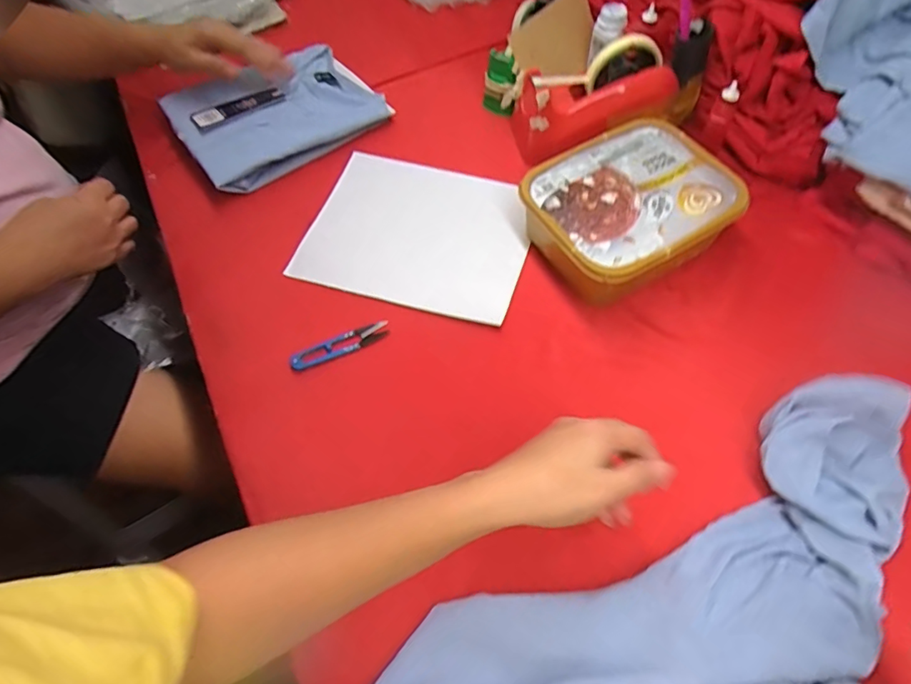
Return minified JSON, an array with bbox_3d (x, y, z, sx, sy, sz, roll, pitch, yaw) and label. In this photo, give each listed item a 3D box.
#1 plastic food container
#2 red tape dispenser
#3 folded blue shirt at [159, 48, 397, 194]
[{"bbox_3d":[0.178,-0.138,0.567,0.211,0.076,0.171,-28,62,-15],"label":"plastic food container"},{"bbox_3d":[0.159,-0.299,0.624,0.191,0.084,0.081,-19,59,10],"label":"red tape dispenser"},{"bbox_3d":[-0.244,-0.315,0.703,0.248,0.050,0.187,-33,64,-20],"label":"folded blue shirt"}]

